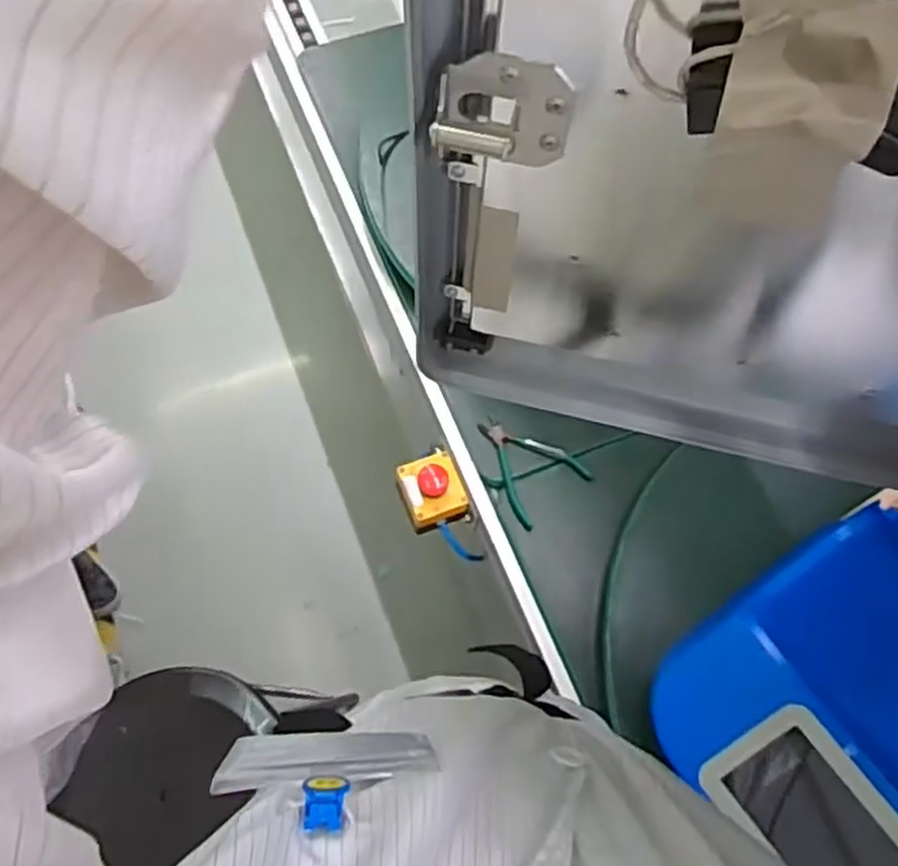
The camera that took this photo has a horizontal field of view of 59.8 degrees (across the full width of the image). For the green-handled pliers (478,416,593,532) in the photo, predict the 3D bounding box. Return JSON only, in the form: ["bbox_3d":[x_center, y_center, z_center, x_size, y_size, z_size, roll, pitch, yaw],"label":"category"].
[{"bbox_3d":[0.095,0.035,0.985,0.107,0.016,0.140,-35,72,-17],"label":"green-handled pliers"}]

